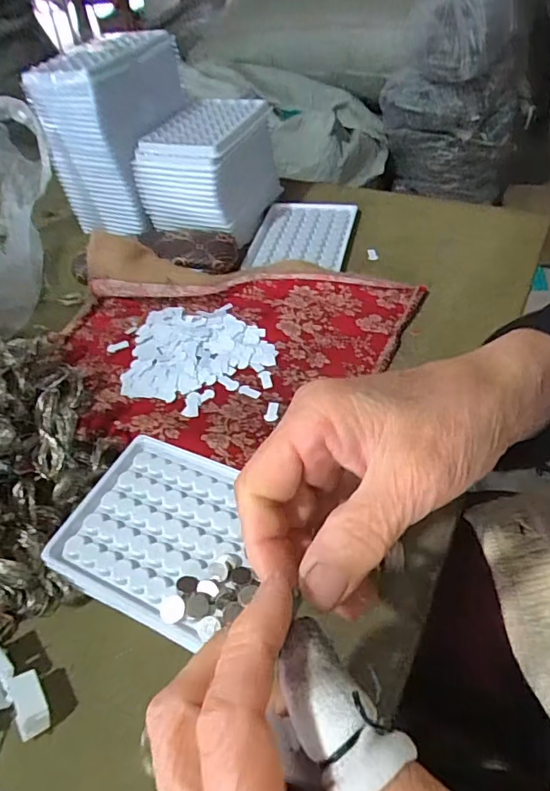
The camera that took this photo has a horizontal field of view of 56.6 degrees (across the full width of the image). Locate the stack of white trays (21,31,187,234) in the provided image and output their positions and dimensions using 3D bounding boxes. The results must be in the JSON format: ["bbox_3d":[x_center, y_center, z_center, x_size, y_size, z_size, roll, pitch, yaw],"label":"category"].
[{"bbox_3d":[-0.158,-0.273,0.532,0.102,0.149,0.127,14,52,21],"label":"stack of white trays"}]

